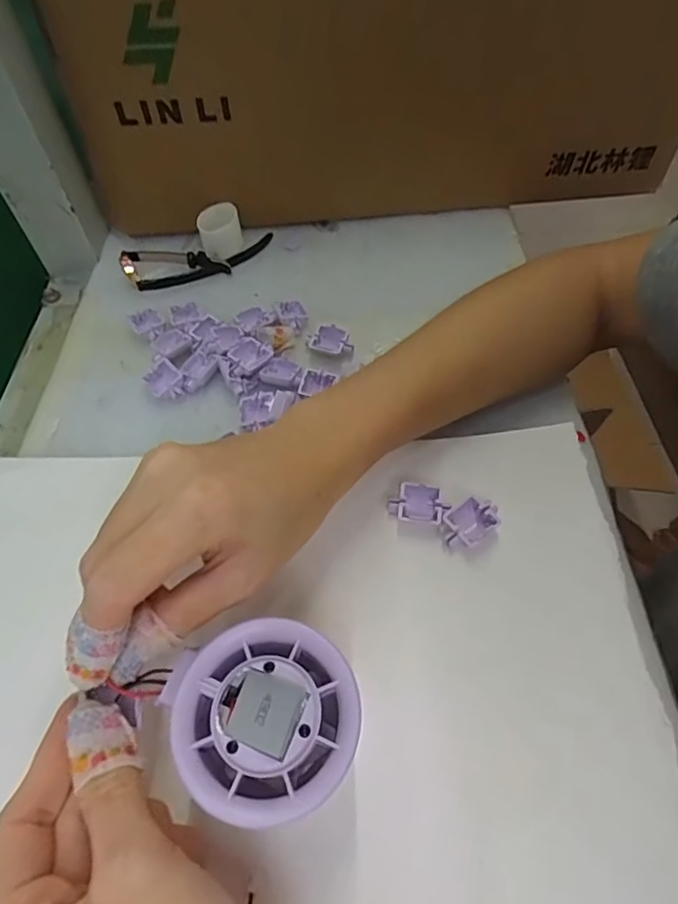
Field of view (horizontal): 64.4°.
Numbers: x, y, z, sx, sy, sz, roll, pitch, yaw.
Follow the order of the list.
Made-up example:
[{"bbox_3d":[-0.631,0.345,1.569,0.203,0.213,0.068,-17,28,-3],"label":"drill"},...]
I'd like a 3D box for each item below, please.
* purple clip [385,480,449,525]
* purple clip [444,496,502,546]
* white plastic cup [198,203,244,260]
[{"bbox_3d":[0.038,0.025,0.258,0.028,0.009,0.018,10,57,9],"label":"purple clip"},{"bbox_3d":[0.061,0.033,0.250,0.027,0.008,0.020,-30,60,-16],"label":"purple clip"},{"bbox_3d":[-0.084,-0.157,0.381,0.029,0.027,0.026,-14,57,-7],"label":"white plastic cup"}]

